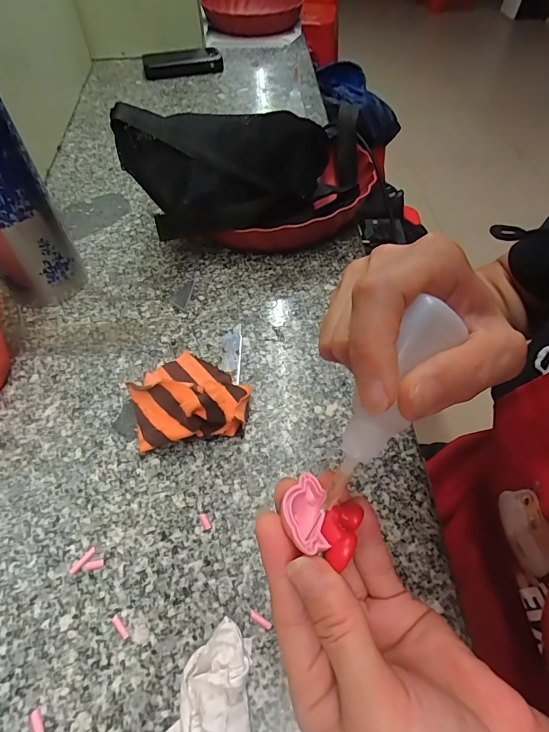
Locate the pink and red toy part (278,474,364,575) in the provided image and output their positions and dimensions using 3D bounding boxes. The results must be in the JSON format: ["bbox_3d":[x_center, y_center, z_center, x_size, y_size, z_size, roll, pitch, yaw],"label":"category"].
[{"bbox_3d":[0.019,0.067,0.174,0.036,0.017,0.030,35,59,22],"label":"pink and red toy part"}]

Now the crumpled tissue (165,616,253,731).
[{"bbox_3d":[-0.040,0.193,0.214,0.047,0.024,0.091,31,59,22],"label":"crumpled tissue"}]

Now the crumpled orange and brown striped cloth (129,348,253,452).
[{"bbox_3d":[-0.072,0.017,0.335,0.092,0.039,0.093,-11,54,-8],"label":"crumpled orange and brown striped cloth"}]

